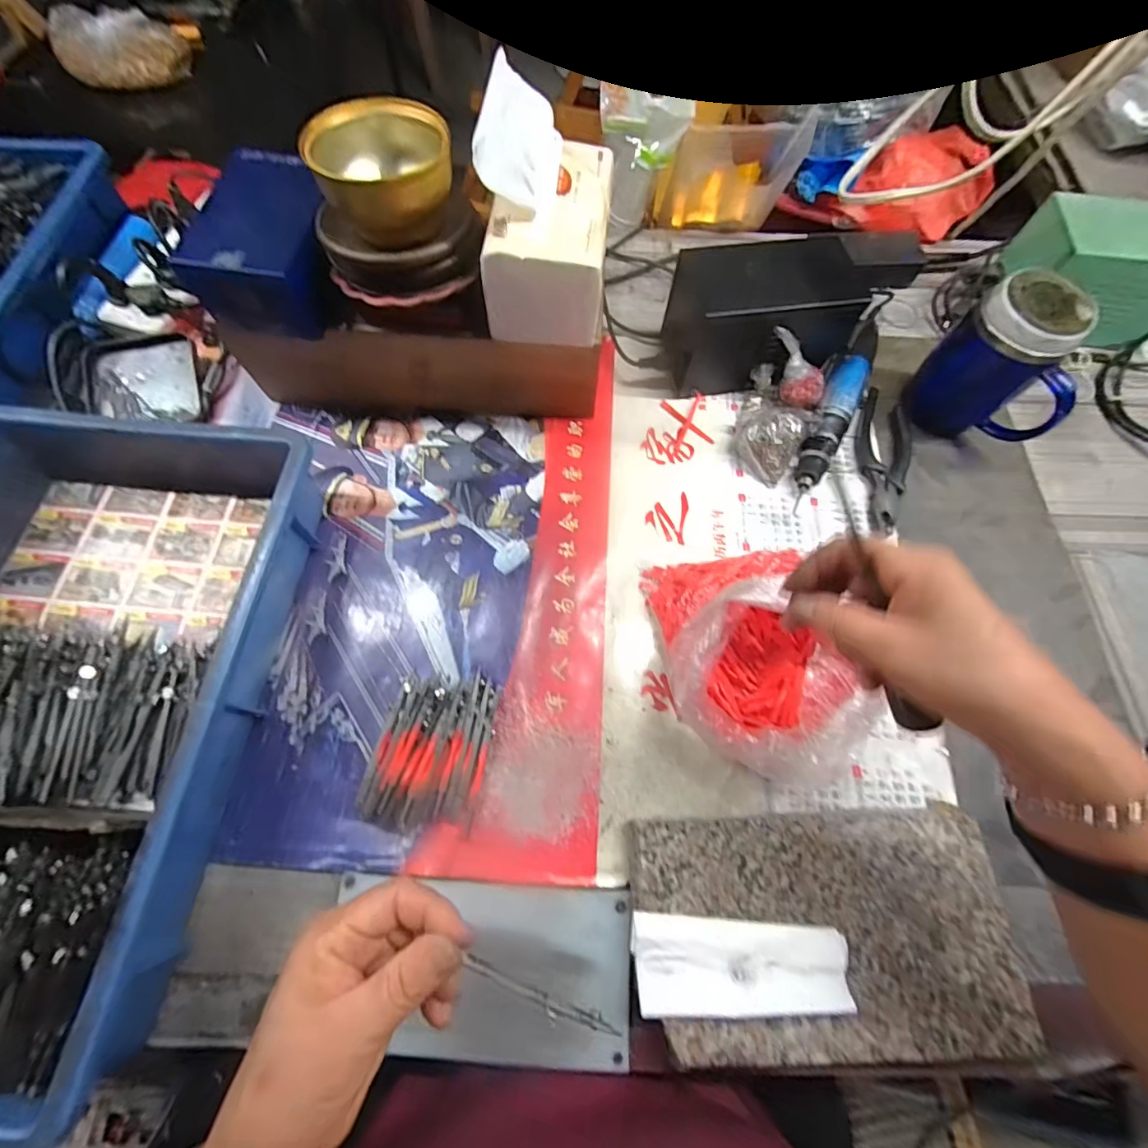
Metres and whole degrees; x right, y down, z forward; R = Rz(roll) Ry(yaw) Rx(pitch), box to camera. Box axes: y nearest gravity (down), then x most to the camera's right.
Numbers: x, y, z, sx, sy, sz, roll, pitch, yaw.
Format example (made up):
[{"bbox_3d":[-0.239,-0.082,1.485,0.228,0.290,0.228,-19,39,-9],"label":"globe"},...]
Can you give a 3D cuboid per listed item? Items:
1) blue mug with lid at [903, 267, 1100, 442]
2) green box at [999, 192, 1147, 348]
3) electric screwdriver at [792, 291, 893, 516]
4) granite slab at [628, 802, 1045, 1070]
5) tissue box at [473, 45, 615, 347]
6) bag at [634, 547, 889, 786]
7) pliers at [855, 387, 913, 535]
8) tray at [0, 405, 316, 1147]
[{"bbox_3d":[0.400,-0.189,0.451,0.116,0.136,0.068,41,73,14],"label":"blue mug with lid"},{"bbox_3d":[0.559,-0.315,0.512,0.167,0.110,0.087,10,67,4],"label":"green box"},{"bbox_3d":[0.285,-0.200,0.501,0.035,0.044,0.302,29,70,10],"label":"electric screwdriver"},{"bbox_3d":[0.164,0.235,0.323,0.239,0.026,0.136,-2,68,-2],"label":"granite slab"},{"bbox_3d":[-0.018,-0.271,0.371,0.093,0.116,0.128,8,68,2],"label":"tissue box"},{"bbox_3d":[0.141,0.057,0.361,0.140,0.082,0.174,-8,65,0],"label":"bag"},{"bbox_3d":[0.308,-0.113,0.480,0.047,0.017,0.160,14,69,4],"label":"pliers"},{"bbox_3d":[-0.377,0.074,0.355,0.292,0.110,0.457,6,68,1],"label":"tray"}]

